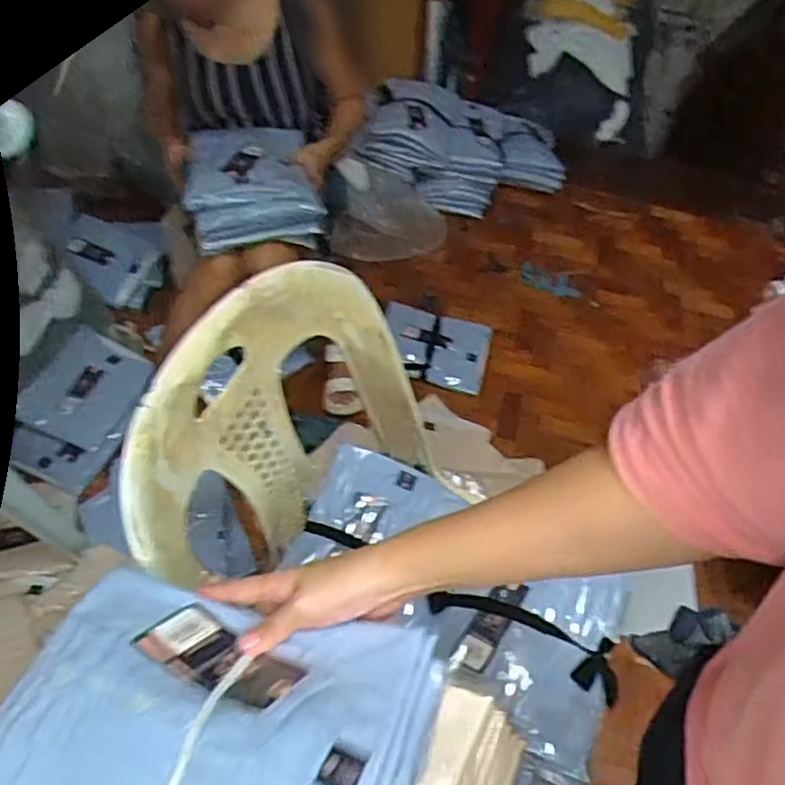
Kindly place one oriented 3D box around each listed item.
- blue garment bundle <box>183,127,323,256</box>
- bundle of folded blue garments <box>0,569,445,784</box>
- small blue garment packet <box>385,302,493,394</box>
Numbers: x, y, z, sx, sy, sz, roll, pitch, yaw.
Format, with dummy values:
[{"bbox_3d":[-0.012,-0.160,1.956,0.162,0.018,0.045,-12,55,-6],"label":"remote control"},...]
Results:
[{"bbox_3d":[-0.250,-0.395,1.244,0.233,0.093,0.297,-5,54,-7],"label":"blue garment bundle"},{"bbox_3d":[-0.122,0.217,0.410,0.258,0.041,0.214,5,45,19],"label":"bundle of folded blue garments"},{"bbox_3d":[0.105,-0.111,1.650,0.256,0.016,0.204,13,56,-5],"label":"small blue garment packet"}]

